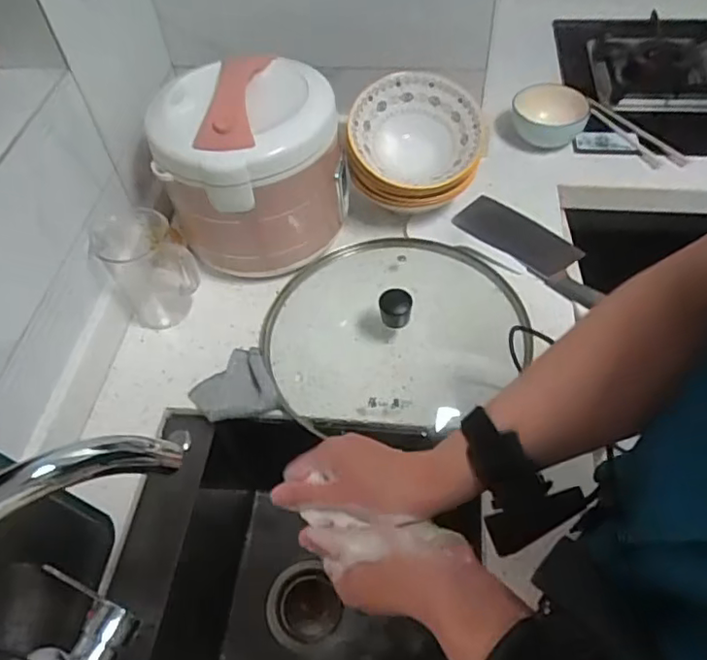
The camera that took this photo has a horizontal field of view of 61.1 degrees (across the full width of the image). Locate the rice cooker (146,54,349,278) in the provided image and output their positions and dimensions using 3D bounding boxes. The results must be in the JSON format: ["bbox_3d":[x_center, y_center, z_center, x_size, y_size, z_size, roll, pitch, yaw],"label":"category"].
[{"bbox_3d":[-0.120,-0.196,0.775,0.197,0.236,0.187,-2,53,3],"label":"rice cooker"}]

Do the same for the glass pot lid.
[{"bbox_3d":[0.051,-0.017,0.738,0.309,0.079,0.288,-3,52,4],"label":"glass pot lid"}]

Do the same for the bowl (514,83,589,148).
[{"bbox_3d":[0.314,-0.340,0.956,0.117,0.068,0.128,-2,53,3],"label":"bowl"}]

